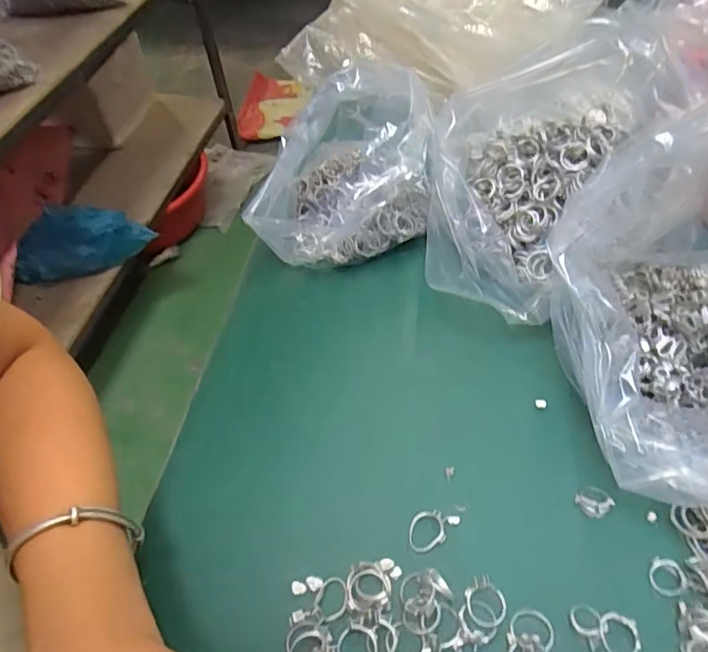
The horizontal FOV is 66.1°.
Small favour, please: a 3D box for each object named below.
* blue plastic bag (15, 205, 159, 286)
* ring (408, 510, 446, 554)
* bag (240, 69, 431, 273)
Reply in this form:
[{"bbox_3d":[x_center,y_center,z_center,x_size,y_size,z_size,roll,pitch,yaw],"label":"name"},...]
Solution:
[{"bbox_3d":[-0.566,-0.182,1.166,0.262,0.102,0.135,-6,51,0],"label":"blue plastic bag"},{"bbox_3d":[0.042,0.119,0.315,0.021,0.006,0.021,-2,50,2],"label":"ring"},{"bbox_3d":[-0.013,-0.125,0.443,0.150,0.130,0.104,-10,51,-5],"label":"bag"}]

